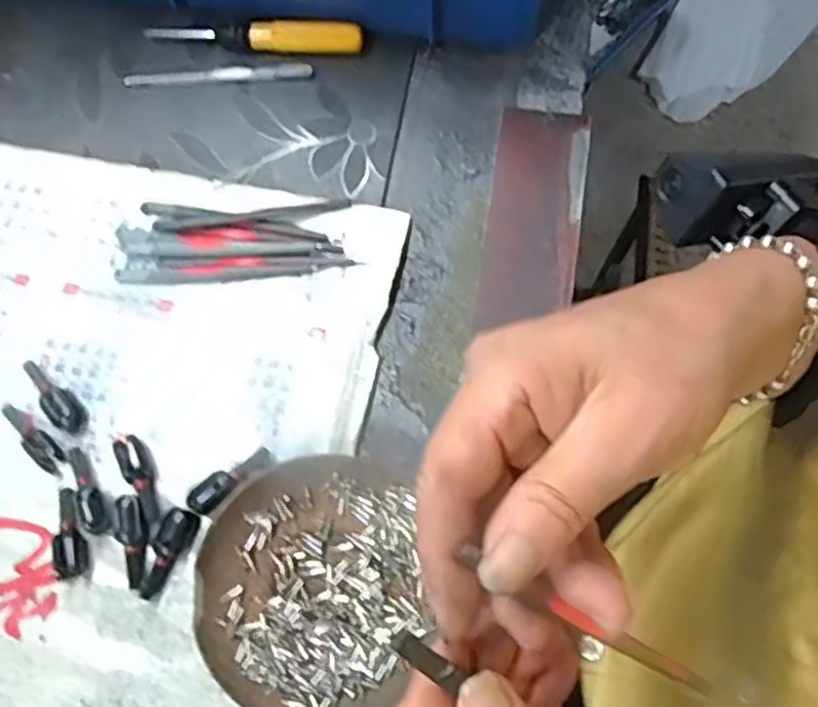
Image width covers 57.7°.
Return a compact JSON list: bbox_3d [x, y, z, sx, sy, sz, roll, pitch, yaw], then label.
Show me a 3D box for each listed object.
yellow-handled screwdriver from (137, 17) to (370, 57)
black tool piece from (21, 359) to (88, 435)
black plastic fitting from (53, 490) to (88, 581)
[{"bbox_3d":[-0.088,-0.180,0.419,0.125,0.017,0.018,2,74,2],"label":"yellow-handled screwdriver"},{"bbox_3d":[-0.177,0.021,0.367,0.044,0.009,0.016,41,79,11],"label":"black tool piece"},{"bbox_3d":[-0.161,0.084,0.351,0.014,0.010,0.041,-13,74,-3],"label":"black plastic fitting"}]

